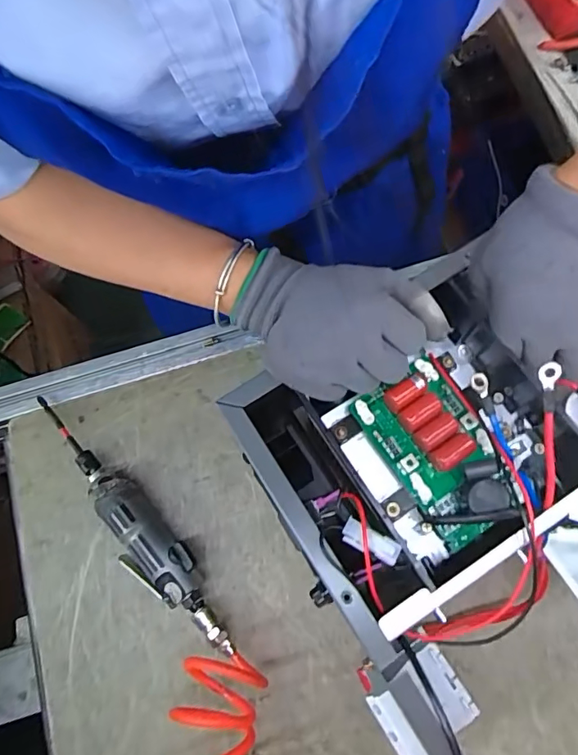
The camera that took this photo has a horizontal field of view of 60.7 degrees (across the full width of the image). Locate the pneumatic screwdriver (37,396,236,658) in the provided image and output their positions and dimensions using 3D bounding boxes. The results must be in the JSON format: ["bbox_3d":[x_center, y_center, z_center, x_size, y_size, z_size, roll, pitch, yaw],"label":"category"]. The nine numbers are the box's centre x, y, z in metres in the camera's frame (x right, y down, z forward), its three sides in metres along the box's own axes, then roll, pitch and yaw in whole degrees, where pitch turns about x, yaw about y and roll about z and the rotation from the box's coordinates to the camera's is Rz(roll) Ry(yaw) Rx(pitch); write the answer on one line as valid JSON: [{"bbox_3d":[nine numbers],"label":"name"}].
[{"bbox_3d":[-0.167,0.143,0.497,0.058,0.043,0.324,-44,77,-9],"label":"pneumatic screwdriver"}]

